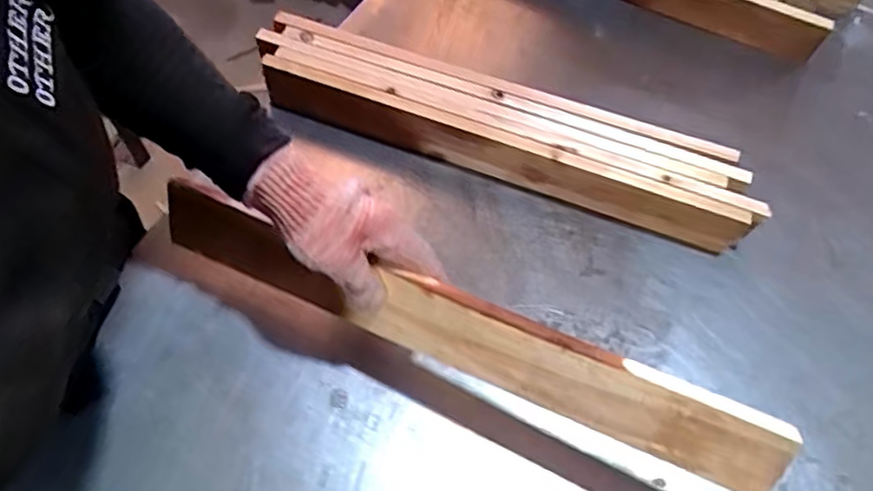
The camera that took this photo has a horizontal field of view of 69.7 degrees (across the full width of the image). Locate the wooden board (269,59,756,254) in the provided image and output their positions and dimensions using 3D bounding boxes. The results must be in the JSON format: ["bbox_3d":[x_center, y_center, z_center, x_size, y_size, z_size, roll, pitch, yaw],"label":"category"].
[{"bbox_3d":[0.059,-0.091,0.636,0.488,0.072,0.020,19,61,8],"label":"wooden board"}]

